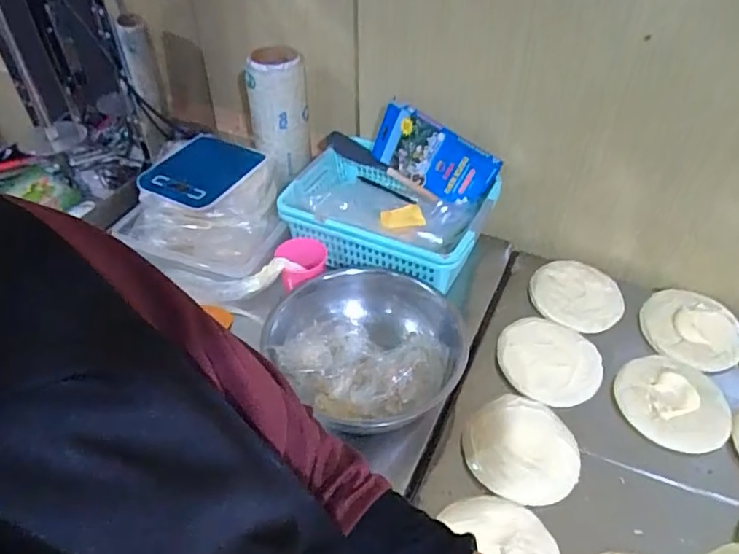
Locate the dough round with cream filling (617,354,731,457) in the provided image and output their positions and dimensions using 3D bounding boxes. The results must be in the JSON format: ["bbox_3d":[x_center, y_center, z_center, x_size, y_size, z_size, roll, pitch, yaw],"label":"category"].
[{"bbox_3d":[0.418,0.170,0.745,0.140,0.018,0.141,-1,43,1],"label":"dough round with cream filling"}]

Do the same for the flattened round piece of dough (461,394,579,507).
[{"bbox_3d":[0.195,0.220,0.693,0.140,0.030,0.138,-1,43,1],"label":"flattened round piece of dough"}]

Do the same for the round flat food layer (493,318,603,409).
[{"bbox_3d":[0.261,0.120,0.788,0.138,0.024,0.144,-4,41,3],"label":"round flat food layer"}]

